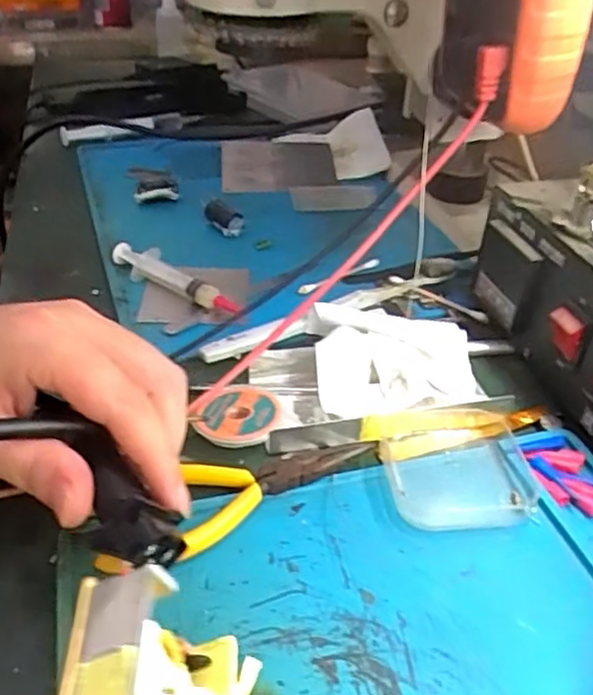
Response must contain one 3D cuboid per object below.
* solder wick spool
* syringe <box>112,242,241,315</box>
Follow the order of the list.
[{"bbox_3d":[-0.028,0.032,0.334,0.039,0.012,0.039,1,36,-1],"label":"solder wick spool"},{"bbox_3d":[-0.078,-0.043,0.439,0.106,0.023,0.014,25,41,28],"label":"syringe"}]

